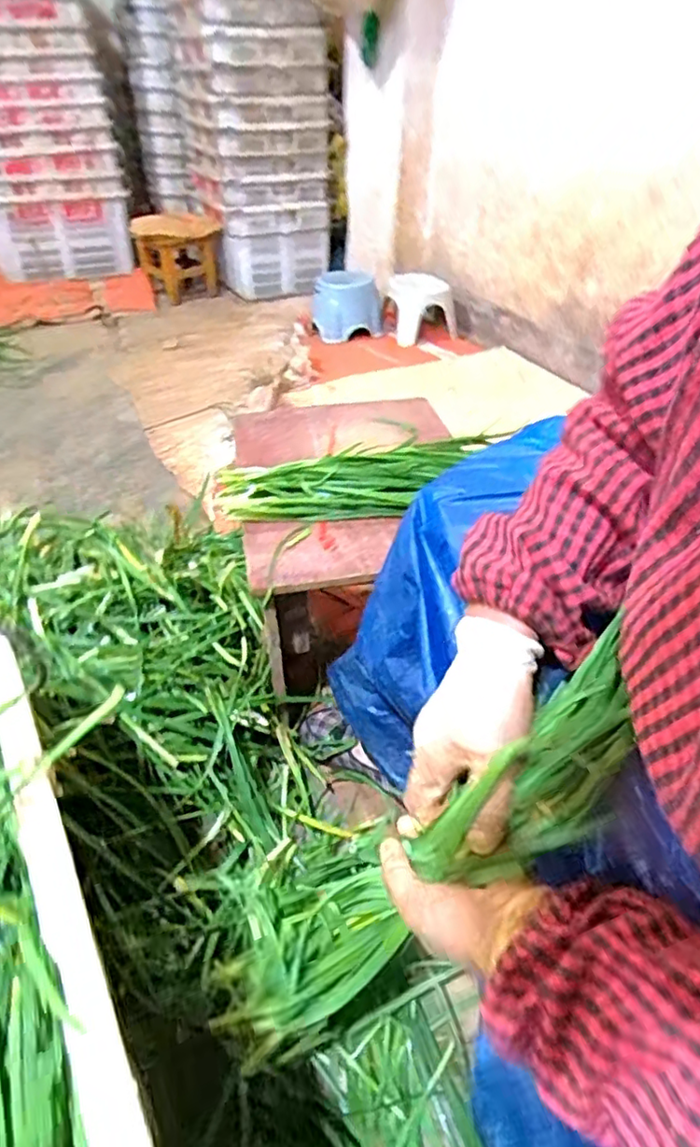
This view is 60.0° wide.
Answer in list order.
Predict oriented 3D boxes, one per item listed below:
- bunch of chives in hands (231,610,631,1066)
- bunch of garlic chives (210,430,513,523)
[{"bbox_3d":[0.028,0.203,0.419,0.053,0.420,0.097,26,27,-33],"label":"bunch of chives in hands"},{"bbox_3d":[0.030,-0.123,0.780,0.391,0.050,0.122,-16,40,-19],"label":"bunch of garlic chives"}]

